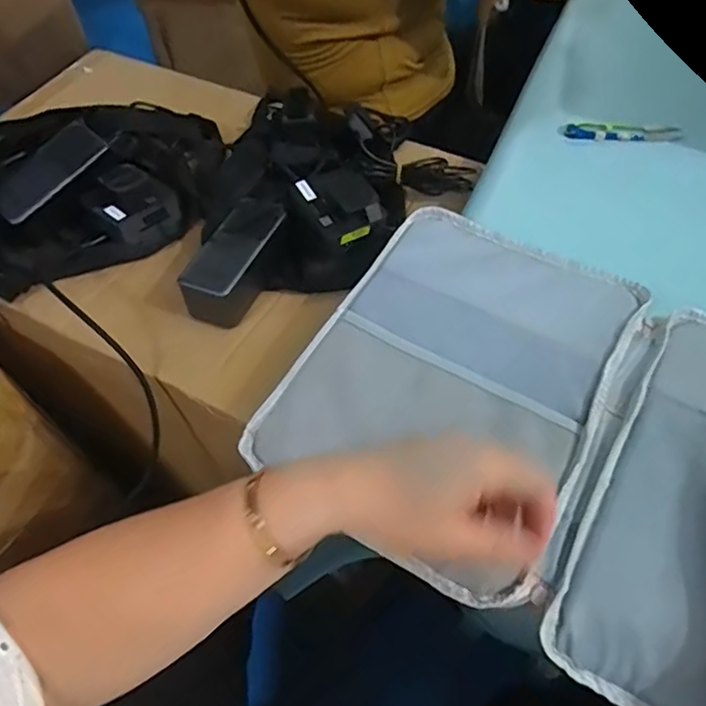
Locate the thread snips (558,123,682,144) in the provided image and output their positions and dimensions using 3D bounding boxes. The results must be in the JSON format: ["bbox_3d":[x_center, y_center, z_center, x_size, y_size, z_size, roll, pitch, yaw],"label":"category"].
[{"bbox_3d":[0.287,-0.235,0.652,0.125,0.018,0.022,-1,55,2],"label":"thread snips"}]

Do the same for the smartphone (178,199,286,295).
[{"bbox_3d":[-0.114,-0.103,0.577,0.054,0.011,0.124,18,57,18],"label":"smartphone"}]

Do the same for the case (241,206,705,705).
[{"bbox_3d":[0.176,0.065,0.430,0.447,0.032,0.285,27,61,19],"label":"case"}]

